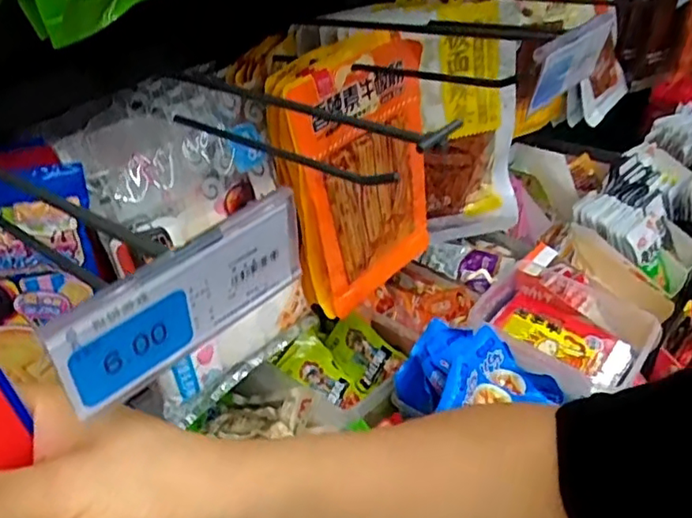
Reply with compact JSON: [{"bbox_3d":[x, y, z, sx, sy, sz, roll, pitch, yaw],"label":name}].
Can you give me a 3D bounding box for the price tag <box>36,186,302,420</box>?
[{"bbox_3d":[-0.054,0.013,0.216,0.004,0.044,0.098,26,46,33],"label":"price tag"}]

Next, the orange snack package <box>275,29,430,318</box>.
[{"bbox_3d":[0.020,-0.075,0.575,0.037,0.236,0.149,24,50,39],"label":"orange snack package"}]

